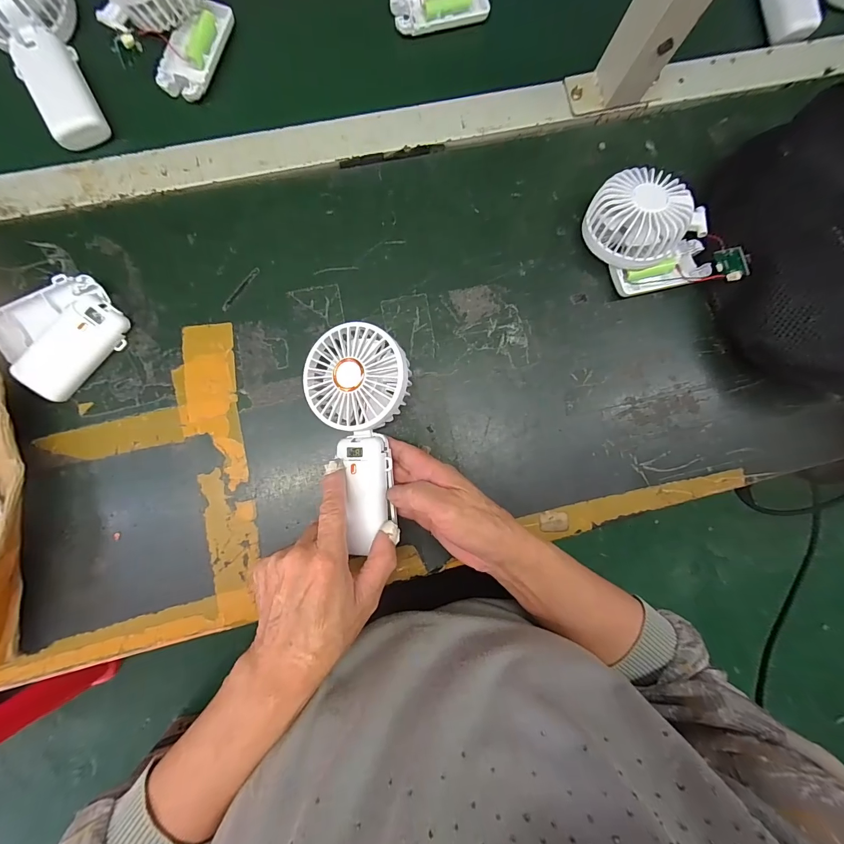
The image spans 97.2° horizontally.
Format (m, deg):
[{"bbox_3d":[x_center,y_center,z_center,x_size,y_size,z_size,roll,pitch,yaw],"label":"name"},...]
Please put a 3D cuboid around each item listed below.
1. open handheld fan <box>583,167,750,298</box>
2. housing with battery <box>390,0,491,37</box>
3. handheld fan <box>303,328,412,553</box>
[{"bbox_3d":[0.221,-0.179,0.352,0.116,0.055,0.107,-8,87,-4],"label":"open handheld fan"},{"bbox_3d":[0.017,-0.417,0.371,0.095,0.010,0.047,-20,88,-4],"label":"housing with battery"},{"bbox_3d":[-0.049,0.010,0.303,0.083,0.029,0.178,-6,87,-4],"label":"handheld fan"}]

